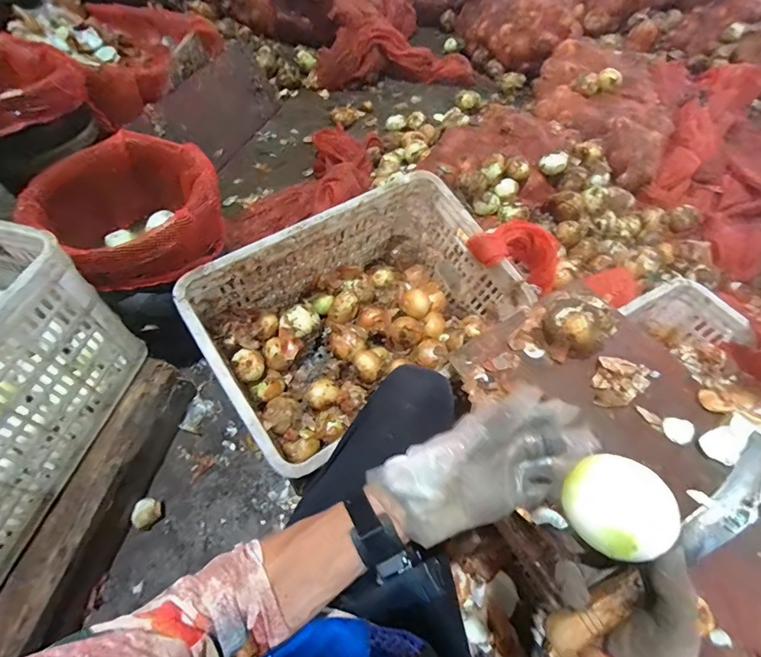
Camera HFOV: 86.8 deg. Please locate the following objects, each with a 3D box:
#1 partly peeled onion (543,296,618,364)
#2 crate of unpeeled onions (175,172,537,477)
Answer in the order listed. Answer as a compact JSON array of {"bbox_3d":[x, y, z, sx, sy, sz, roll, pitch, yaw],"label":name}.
[{"bbox_3d":[0.296,-0.004,0.605,0.084,0.077,0.077,1,57,-1],"label":"partly peeled onion"},{"bbox_3d":[-0.042,-0.016,0.773,0.525,0.294,0.351,-33,64,-21],"label":"crate of unpeeled onions"}]

